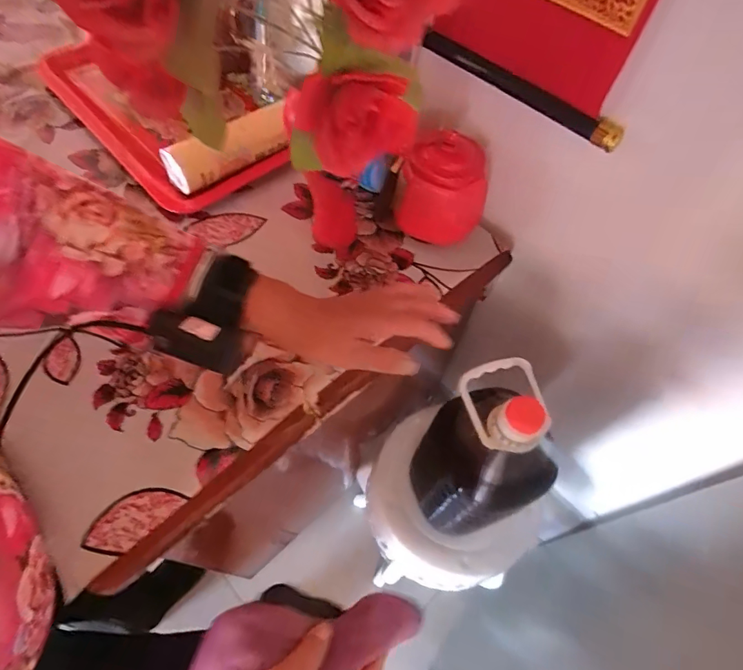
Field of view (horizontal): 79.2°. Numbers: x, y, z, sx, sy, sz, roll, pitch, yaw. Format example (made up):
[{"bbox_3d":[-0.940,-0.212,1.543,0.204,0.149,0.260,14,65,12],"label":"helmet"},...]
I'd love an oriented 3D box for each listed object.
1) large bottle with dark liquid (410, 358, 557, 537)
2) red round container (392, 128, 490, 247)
[{"bbox_3d":[0.147,0.169,0.607,0.130,0.317,0.147,-27,64,-19],"label":"large bottle with dark liquid"},{"bbox_3d":[0.088,-0.182,0.565,0.094,0.114,0.087,2,58,-3],"label":"red round container"}]

